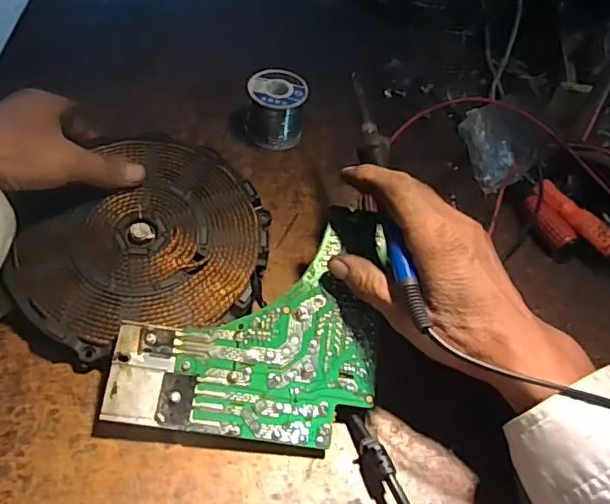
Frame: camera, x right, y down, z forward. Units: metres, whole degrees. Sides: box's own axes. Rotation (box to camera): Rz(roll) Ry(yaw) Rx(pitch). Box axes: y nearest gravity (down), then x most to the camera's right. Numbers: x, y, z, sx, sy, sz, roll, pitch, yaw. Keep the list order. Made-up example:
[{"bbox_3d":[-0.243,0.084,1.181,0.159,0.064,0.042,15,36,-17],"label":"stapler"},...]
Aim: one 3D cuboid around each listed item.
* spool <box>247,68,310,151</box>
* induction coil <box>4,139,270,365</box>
[{"bbox_3d":[-0.024,-0.127,0.503,0.049,0.052,0.046,2,52,-3],"label":"spool"},{"bbox_3d":[-0.118,-0.011,0.414,0.176,0.029,0.159,-21,57,-19],"label":"induction coil"}]

